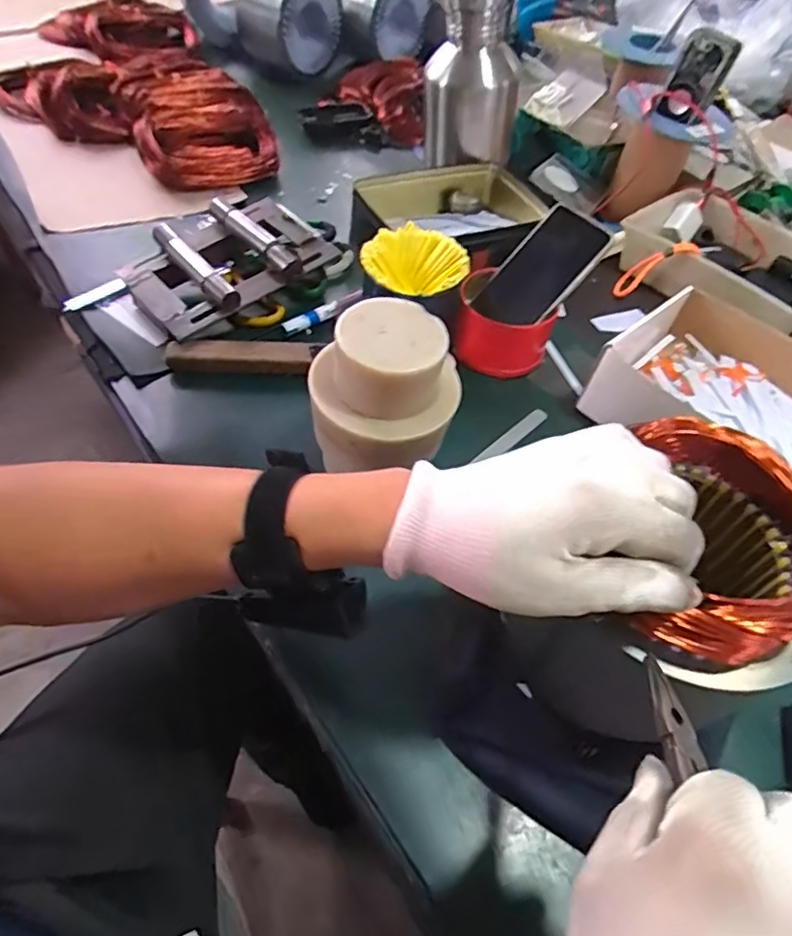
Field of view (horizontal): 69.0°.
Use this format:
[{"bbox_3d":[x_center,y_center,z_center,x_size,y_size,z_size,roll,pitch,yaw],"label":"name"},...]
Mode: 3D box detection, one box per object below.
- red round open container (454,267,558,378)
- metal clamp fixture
[{"bbox_3d":[0.113,-0.151,0.610,0.102,0.058,0.091,16,53,8],"label":"red round open container"},{"bbox_3d":[-0.174,-0.216,0.614,0.200,0.057,0.141,-35,63,-27],"label":"metal clamp fixture"}]

